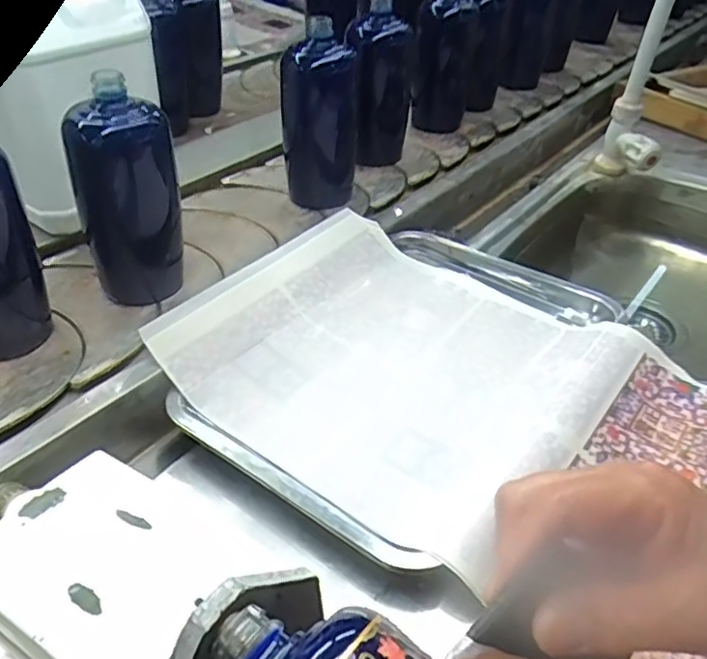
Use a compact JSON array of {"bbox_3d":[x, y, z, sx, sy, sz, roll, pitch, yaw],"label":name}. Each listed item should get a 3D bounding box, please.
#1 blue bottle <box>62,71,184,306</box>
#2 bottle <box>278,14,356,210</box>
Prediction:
[{"bbox_3d":[-0.191,-0.112,0.548,0.058,0.176,0.071,16,42,21],"label":"blue bottle"},{"bbox_3d":[-0.040,-0.241,0.711,0.072,0.176,0.065,6,39,10],"label":"bottle"}]

